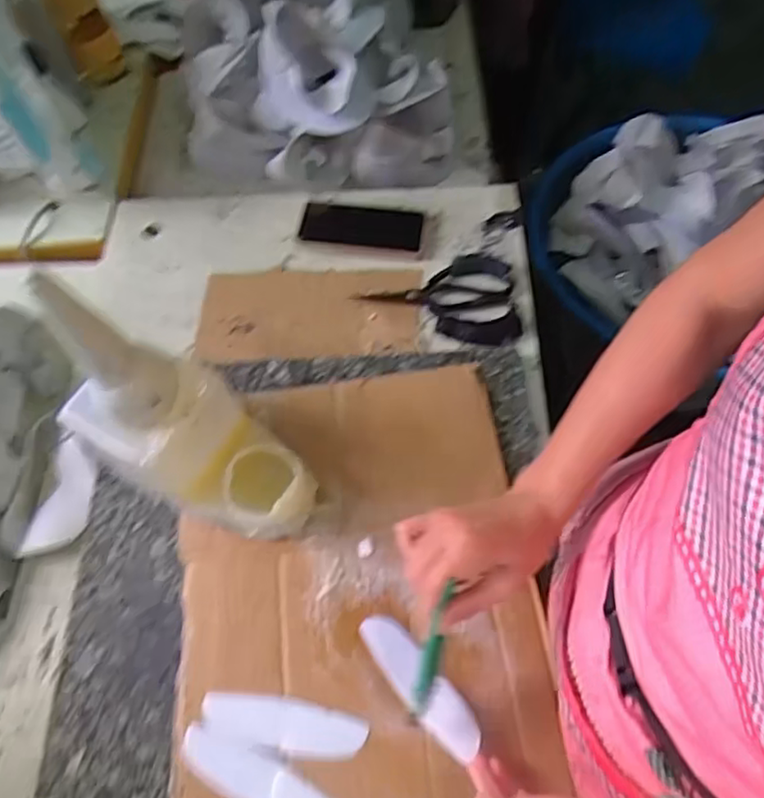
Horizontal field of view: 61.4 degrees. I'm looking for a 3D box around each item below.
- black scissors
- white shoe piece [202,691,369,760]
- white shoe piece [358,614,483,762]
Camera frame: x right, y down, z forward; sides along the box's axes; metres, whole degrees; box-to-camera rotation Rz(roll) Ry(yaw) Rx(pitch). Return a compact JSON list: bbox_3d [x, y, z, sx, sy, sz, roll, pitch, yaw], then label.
[{"bbox_3d":[0.069,-0.119,0.770,0.183,0.015,0.126,2,63,4],"label":"black scissors"},{"bbox_3d":[-0.082,0.270,0.533,0.135,0.007,0.039,8,64,7],"label":"white shoe piece"},{"bbox_3d":[0.031,0.234,0.536,0.035,0.010,0.131,-38,59,-15],"label":"white shoe piece"}]

